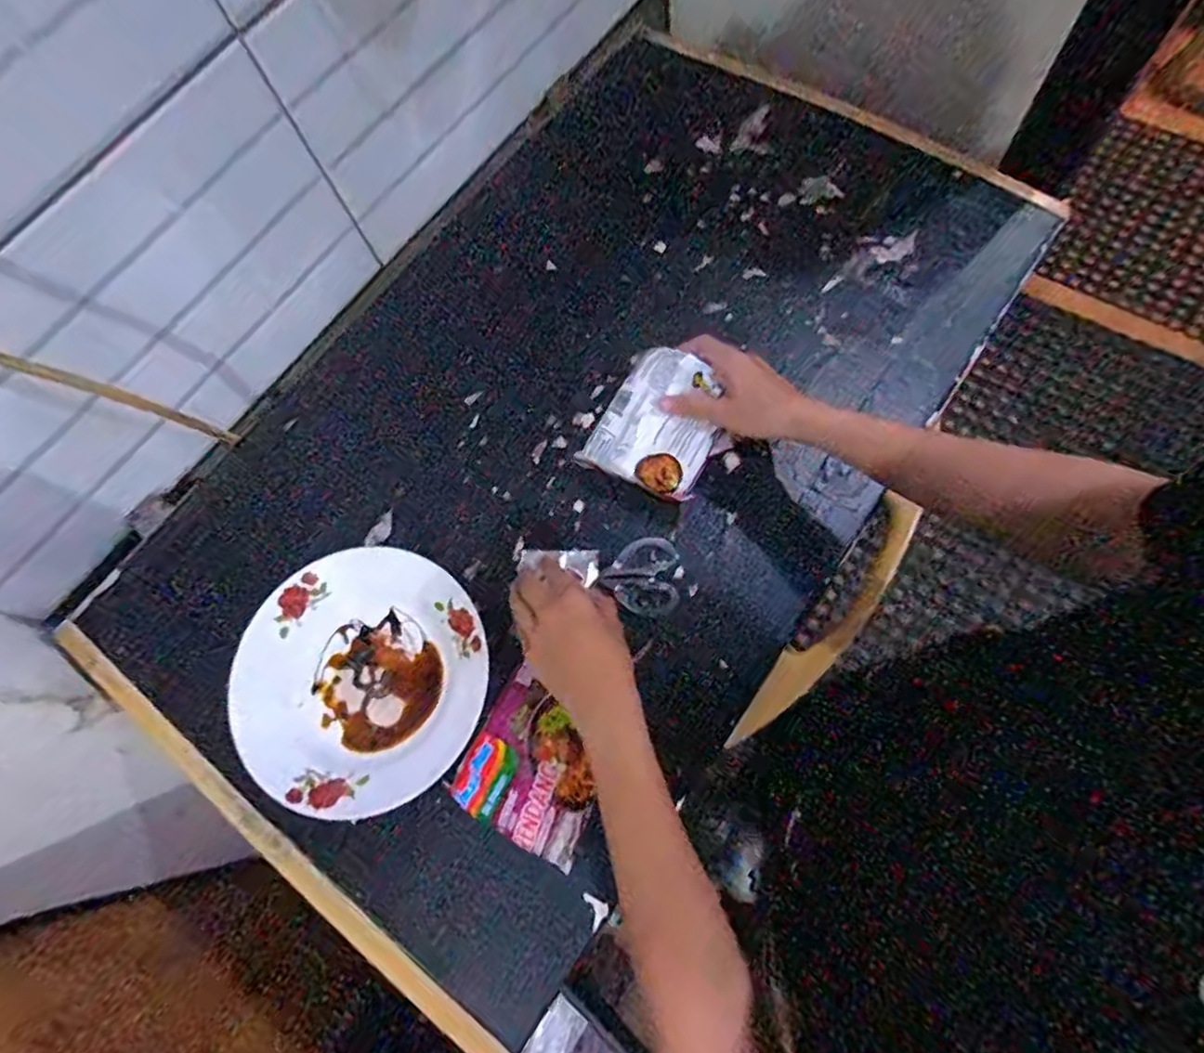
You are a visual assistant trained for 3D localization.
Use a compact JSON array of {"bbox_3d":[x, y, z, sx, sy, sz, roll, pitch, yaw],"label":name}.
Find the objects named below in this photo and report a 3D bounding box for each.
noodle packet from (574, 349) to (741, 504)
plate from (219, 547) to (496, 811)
[{"bbox_3d":[0.053,-0.089,0.544,0.102,0.030,0.119,31,77,10],"label":"noodle packet"},{"bbox_3d":[-0.194,0.121,0.515,0.198,0.040,0.195,-1,73,2],"label":"plate"}]

